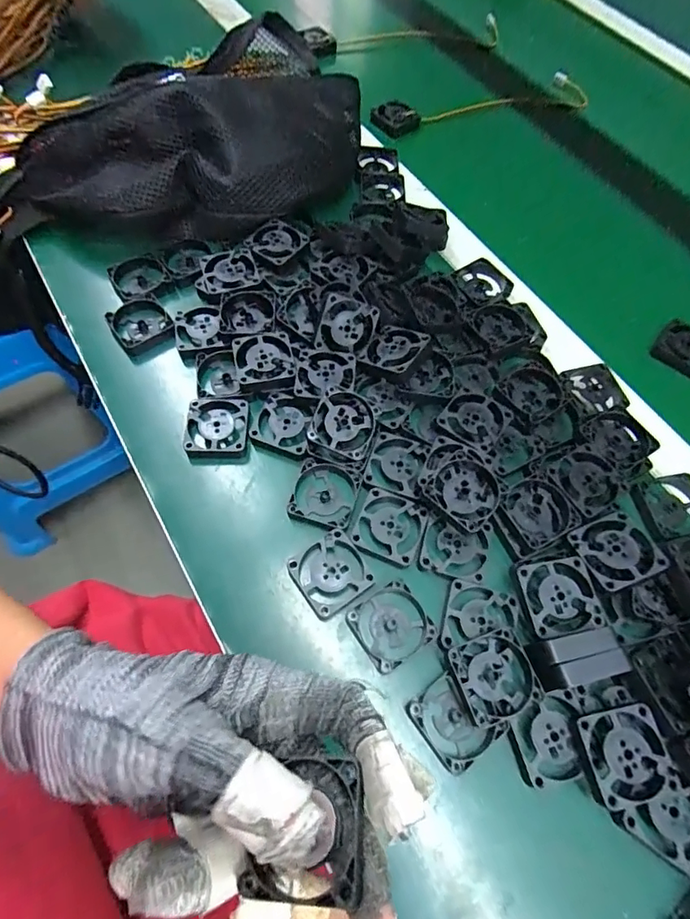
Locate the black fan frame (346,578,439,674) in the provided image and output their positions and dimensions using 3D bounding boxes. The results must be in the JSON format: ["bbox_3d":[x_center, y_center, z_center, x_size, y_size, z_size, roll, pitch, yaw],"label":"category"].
[{"bbox_3d":[0.026,0.096,0.276,0.039,0.013,0.039,-30,69,-17],"label":"black fan frame"}]

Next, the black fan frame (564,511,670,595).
[{"bbox_3d":[0.158,0.052,0.278,0.042,0.011,0.040,-18,63,-13],"label":"black fan frame"}]

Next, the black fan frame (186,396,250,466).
[{"bbox_3d":[-0.086,-0.020,0.326,0.042,0.015,0.043,-6,64,-7],"label":"black fan frame"}]

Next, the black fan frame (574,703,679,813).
[{"bbox_3d":[0.140,0.149,0.241,0.042,0.012,0.040,-8,65,-8],"label":"black fan frame"}]

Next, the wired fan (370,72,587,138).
[{"bbox_3d":[0.145,-0.387,0.530,0.245,0.033,0.049,-15,66,-11],"label":"wired fan"}]

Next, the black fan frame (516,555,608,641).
[{"bbox_3d":[0.121,0.079,0.274,0.039,0.014,0.040,-10,65,-9],"label":"black fan frame"}]

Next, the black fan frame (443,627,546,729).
[{"bbox_3d":[0.080,0.116,0.256,0.038,0.012,0.041,-16,66,-11],"label":"black fan frame"}]

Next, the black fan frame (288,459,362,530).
[{"bbox_3d":[-0.012,0.022,0.306,0.040,0.007,0.041,17,64,5],"label":"black fan frame"}]

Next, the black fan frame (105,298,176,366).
[{"bbox_3d":[-0.153,-0.100,0.365,0.041,0.021,0.043,-32,70,-18],"label":"black fan frame"}]

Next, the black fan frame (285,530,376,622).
[{"bbox_3d":[-0.008,0.067,0.284,0.041,0.007,0.041,-31,70,-17],"label":"black fan frame"}]

